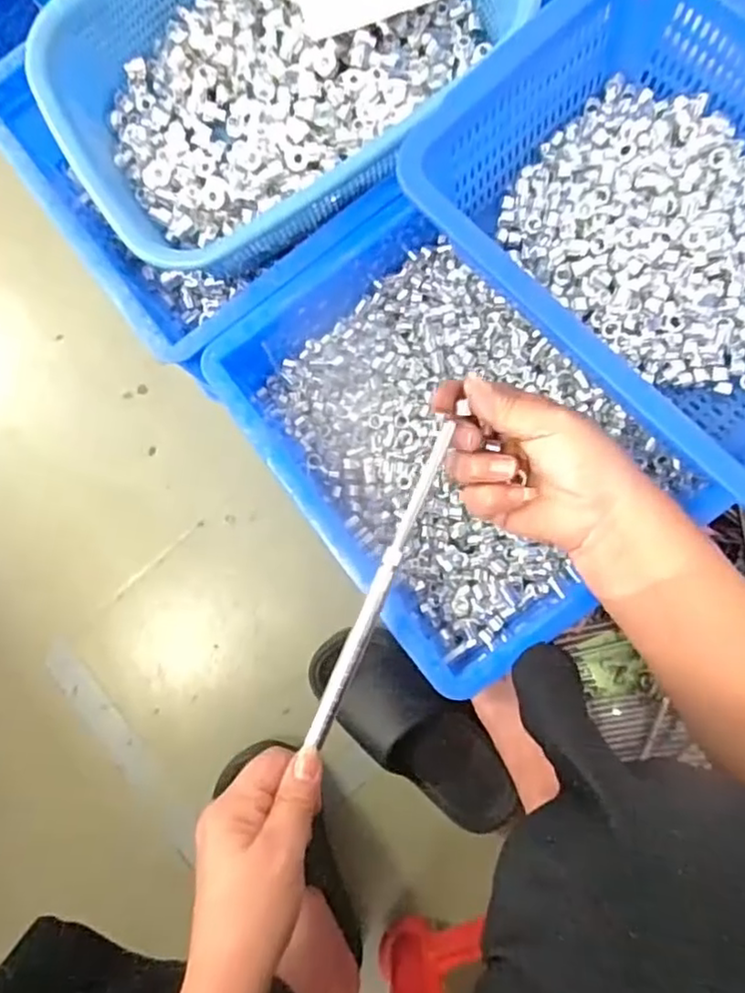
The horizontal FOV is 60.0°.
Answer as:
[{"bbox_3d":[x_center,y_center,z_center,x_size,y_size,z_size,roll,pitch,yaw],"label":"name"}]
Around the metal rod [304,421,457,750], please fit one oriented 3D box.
[{"bbox_3d":[0.005,0.051,0.372,0.009,0.009,0.200,24,92,9],"label":"metal rod"}]

